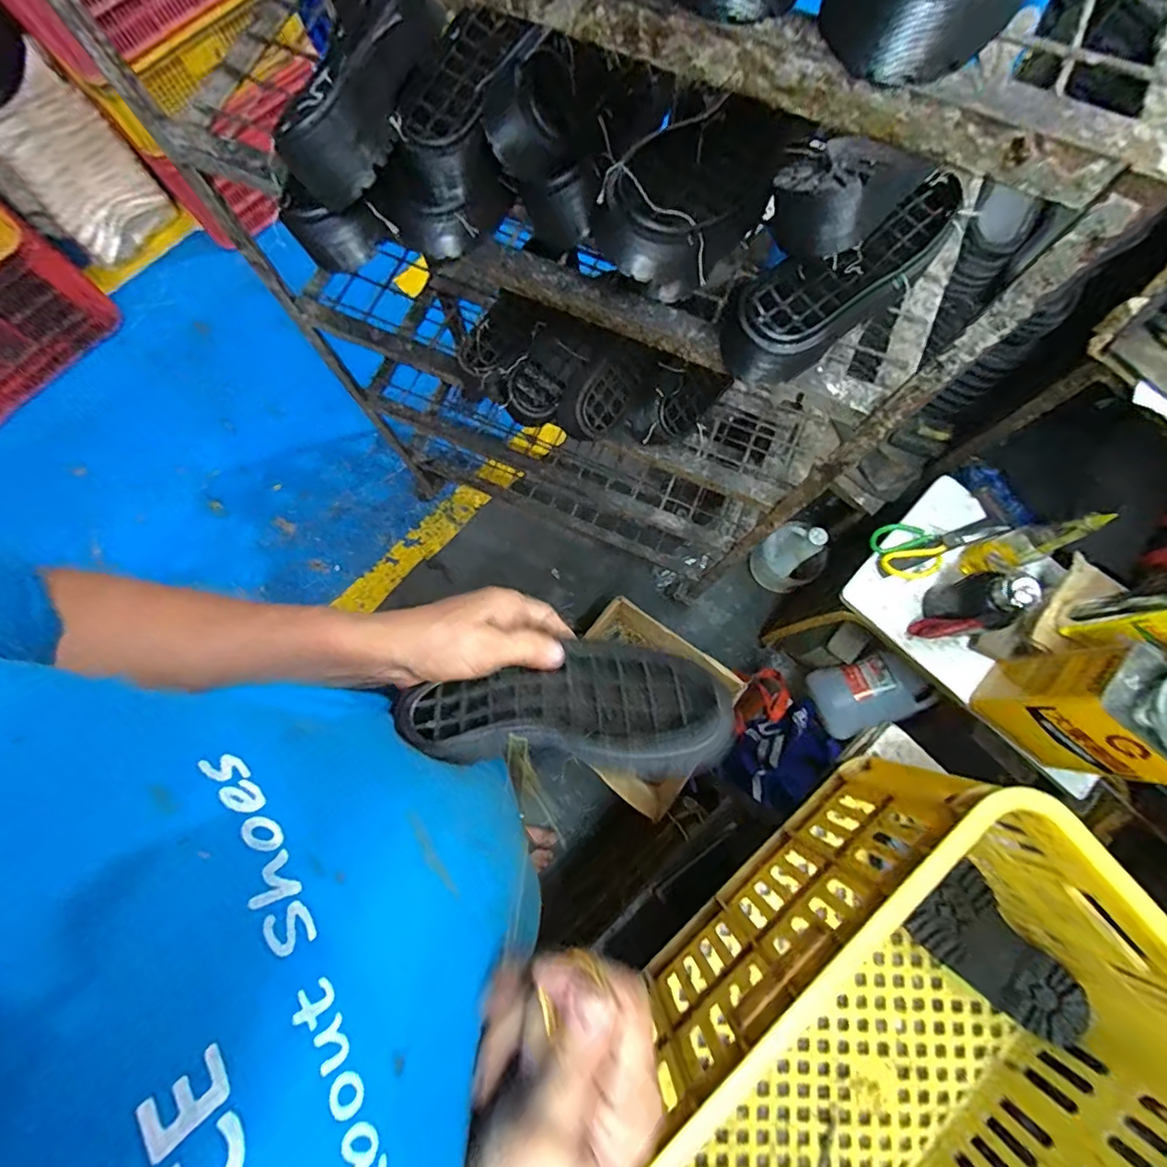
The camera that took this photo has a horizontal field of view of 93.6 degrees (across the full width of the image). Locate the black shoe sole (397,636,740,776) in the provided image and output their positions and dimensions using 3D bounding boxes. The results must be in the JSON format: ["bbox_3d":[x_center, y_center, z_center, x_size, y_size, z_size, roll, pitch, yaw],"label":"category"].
[{"bbox_3d":[-0.015,0.100,0.423,0.237,0.040,0.106,-4,42,4],"label":"black shoe sole"}]

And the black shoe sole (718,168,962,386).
[{"bbox_3d":[0.231,-0.264,0.474,0.253,0.054,0.081,-35,81,-7],"label":"black shoe sole"}]

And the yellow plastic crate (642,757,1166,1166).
[{"bbox_3d":[0.278,0.461,0.493,0.502,0.261,0.377,-40,82,-7],"label":"yellow plastic crate"}]

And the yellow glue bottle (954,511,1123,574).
[{"bbox_3d":[0.646,-0.054,0.807,0.066,0.206,0.056,-20,80,-4],"label":"yellow glue bottle"}]

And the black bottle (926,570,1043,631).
[{"bbox_3d":[0.588,0.030,0.822,0.070,0.152,0.084,-10,79,-2],"label":"black bottle"}]

